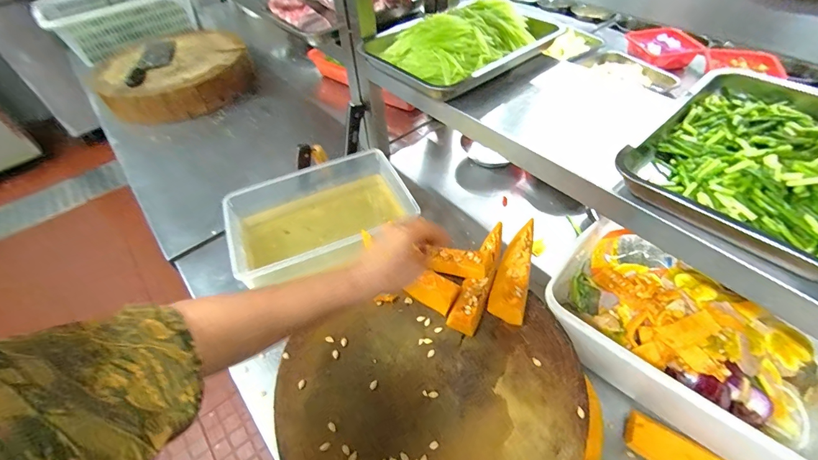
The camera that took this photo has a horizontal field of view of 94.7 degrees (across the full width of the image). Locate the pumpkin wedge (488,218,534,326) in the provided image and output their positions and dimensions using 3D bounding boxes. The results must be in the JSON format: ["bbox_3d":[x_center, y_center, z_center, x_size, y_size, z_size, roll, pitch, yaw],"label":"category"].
[{"bbox_3d":[0.159,0.061,0.575,0.047,0.037,0.174,12,51,15],"label":"pumpkin wedge"}]

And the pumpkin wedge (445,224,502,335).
[{"bbox_3d":[0.104,0.071,0.560,0.045,0.050,0.172,17,53,19],"label":"pumpkin wedge"}]

